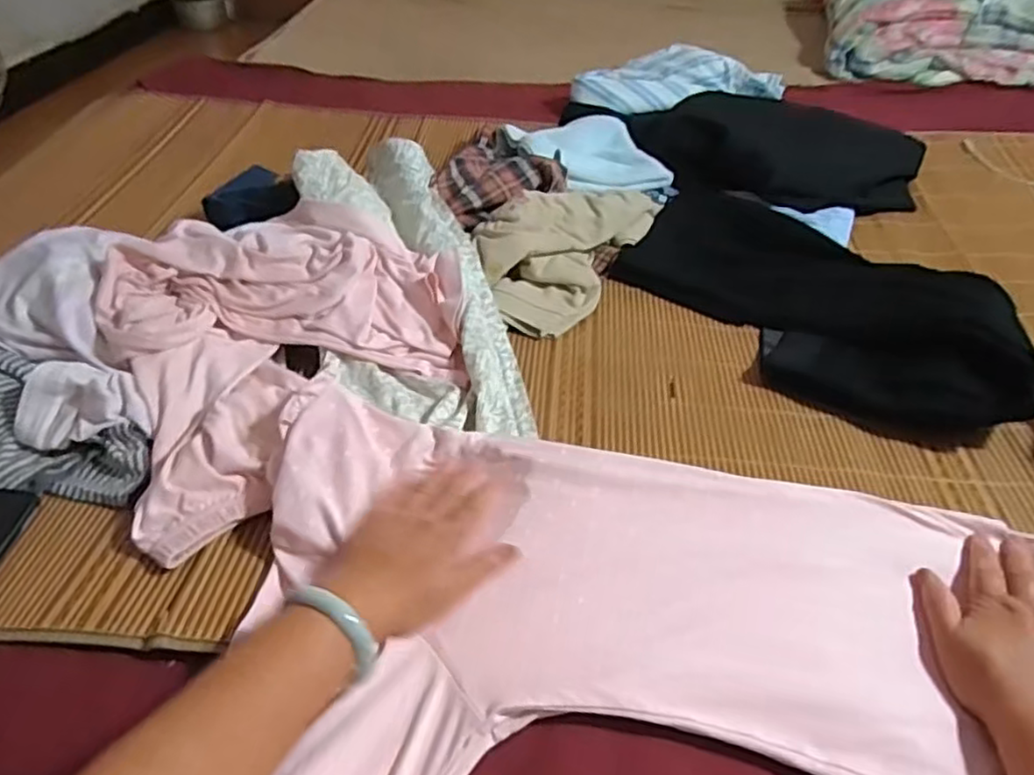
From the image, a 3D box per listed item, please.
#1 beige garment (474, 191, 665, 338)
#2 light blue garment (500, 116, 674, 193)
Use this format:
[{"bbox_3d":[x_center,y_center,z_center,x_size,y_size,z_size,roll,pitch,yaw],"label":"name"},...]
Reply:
[{"bbox_3d":[0.053,-0.188,0.838,0.158,0.076,0.307,21,47,21],"label":"beige garment"},{"bbox_3d":[0.107,-0.341,0.990,0.176,0.037,0.216,-16,45,-16],"label":"light blue garment"}]

